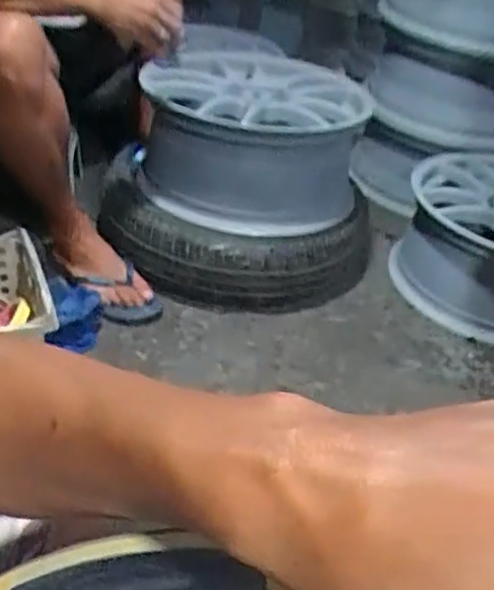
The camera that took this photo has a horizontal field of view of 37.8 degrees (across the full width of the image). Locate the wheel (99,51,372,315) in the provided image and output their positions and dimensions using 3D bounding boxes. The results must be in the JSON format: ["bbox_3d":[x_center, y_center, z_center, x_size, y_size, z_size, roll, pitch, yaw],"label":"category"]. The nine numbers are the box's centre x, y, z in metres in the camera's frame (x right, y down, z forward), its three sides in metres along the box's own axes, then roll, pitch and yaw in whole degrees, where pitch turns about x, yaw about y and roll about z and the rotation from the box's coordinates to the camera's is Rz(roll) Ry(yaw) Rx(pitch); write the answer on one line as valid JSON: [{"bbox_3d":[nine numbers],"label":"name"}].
[{"bbox_3d":[-0.016,-0.283,1.564,0.530,0.357,0.603,6,35,-2],"label":"wheel"}]

